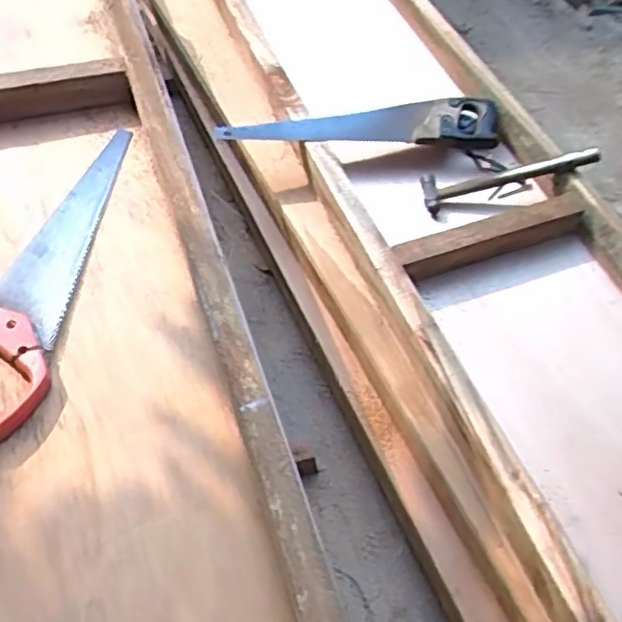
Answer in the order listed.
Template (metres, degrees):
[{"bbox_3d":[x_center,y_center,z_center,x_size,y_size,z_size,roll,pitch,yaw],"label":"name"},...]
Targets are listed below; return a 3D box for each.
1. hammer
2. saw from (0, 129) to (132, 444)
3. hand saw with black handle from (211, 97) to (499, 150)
[{"bbox_3d":[0.320,-0.212,1.023,0.276,0.048,0.058,-13,54,13],"label":"hammer"},{"bbox_3d":[-0.348,-0.065,0.793,0.130,0.026,0.478,4,55,0],"label":"saw"},{"bbox_3d":[0.079,-0.328,1.099,0.486,0.047,0.116,-2,54,-2],"label":"hand saw with black handle"}]

